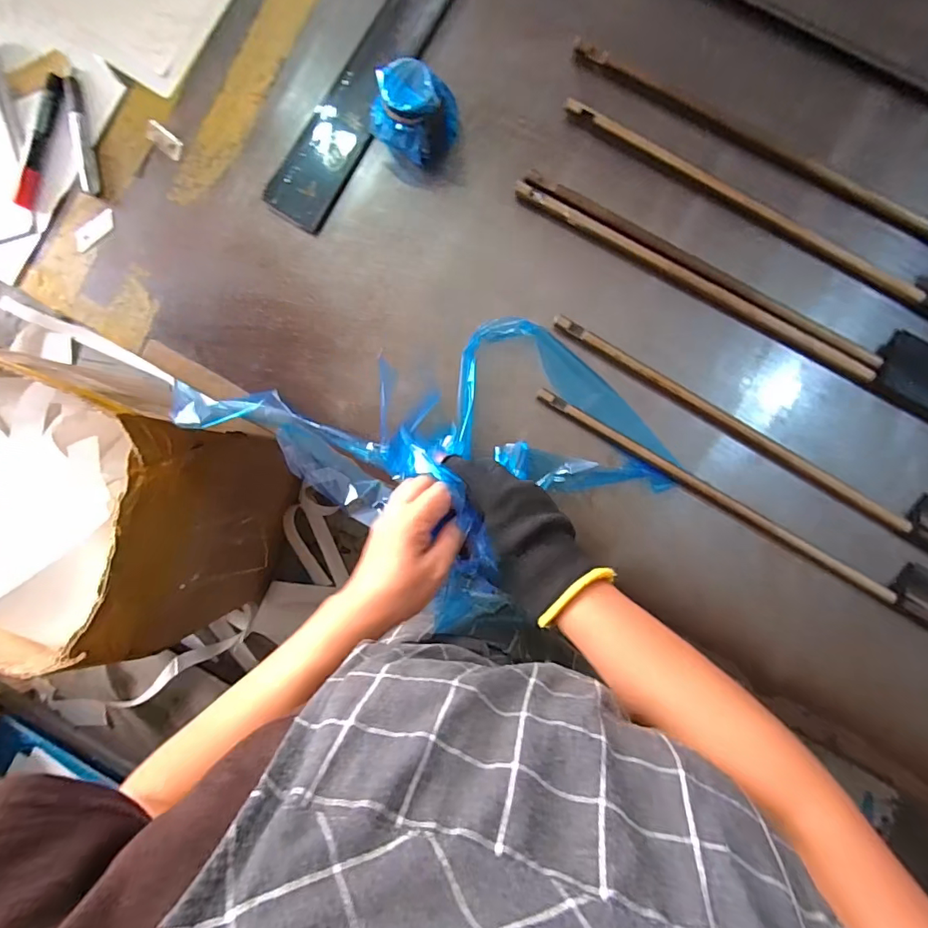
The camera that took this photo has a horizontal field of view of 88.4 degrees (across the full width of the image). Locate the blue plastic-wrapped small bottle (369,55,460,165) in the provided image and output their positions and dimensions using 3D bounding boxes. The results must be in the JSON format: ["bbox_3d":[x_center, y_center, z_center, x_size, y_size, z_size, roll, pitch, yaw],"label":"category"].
[{"bbox_3d":[-0.048,-0.329,0.453,0.067,0.056,0.068,0,89,2],"label":"blue plastic-wrapped small bottle"}]

